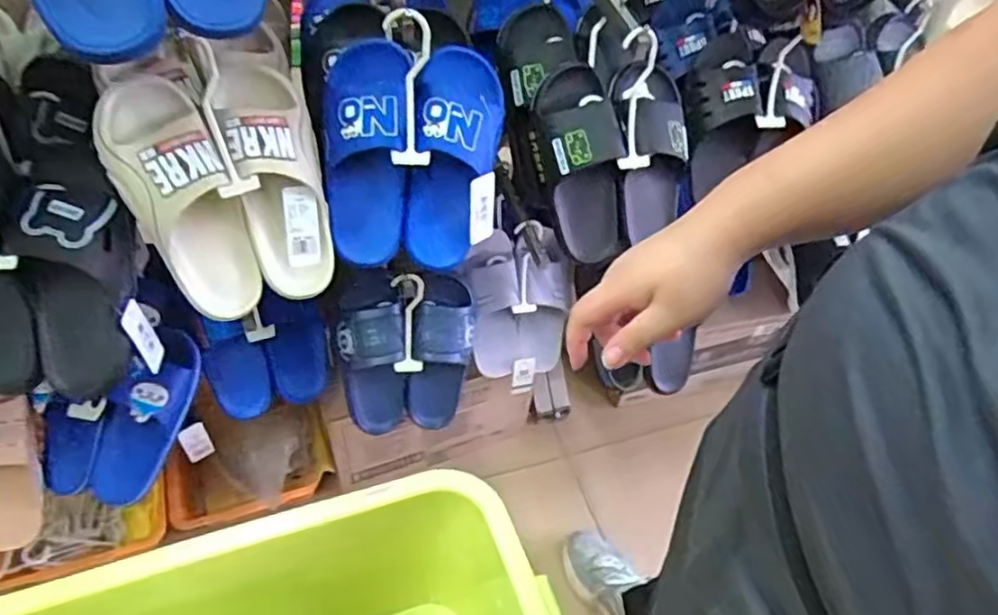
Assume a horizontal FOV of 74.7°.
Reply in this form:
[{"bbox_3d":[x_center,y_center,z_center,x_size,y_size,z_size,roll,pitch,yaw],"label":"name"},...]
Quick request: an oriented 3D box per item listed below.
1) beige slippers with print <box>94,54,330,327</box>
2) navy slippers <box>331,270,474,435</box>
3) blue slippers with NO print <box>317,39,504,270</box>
[{"bbox_3d":[-0.302,-0.130,0.744,0.209,0.254,0.117,-28,39,-26],"label":"beige slippers with print"},{"bbox_3d":[-0.142,0.066,1.019,0.206,0.287,0.083,-6,33,-10],"label":"navy slippers"},{"bbox_3d":[-0.107,-0.186,0.804,0.206,0.205,0.161,-2,49,-7],"label":"blue slippers with NO print"}]

